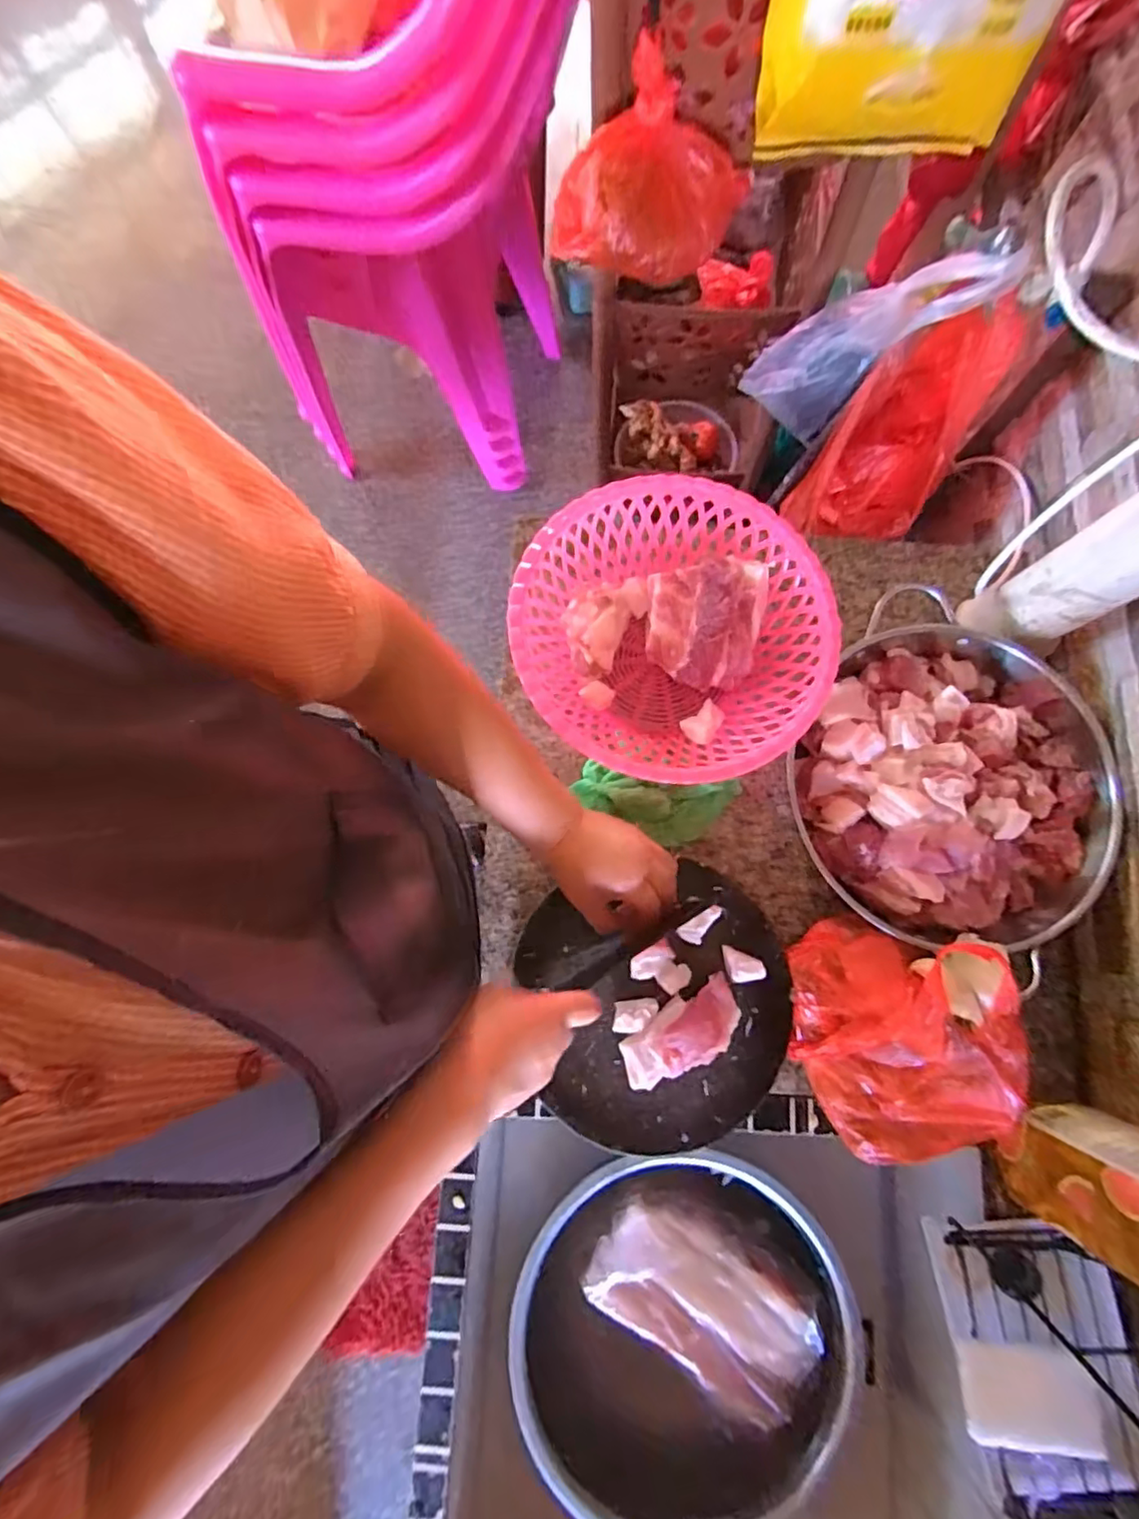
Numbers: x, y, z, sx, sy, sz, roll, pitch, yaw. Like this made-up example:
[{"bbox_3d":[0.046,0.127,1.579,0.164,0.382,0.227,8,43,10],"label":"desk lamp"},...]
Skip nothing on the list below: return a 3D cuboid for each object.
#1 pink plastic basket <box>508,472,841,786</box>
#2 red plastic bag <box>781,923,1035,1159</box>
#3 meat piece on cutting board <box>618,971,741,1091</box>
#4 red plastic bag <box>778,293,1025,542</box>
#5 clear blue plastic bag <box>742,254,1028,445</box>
[{"bbox_3d":[0.101,-0.121,0.614,0.298,0.101,0.292,0,79,1],"label":"pink plastic basket"},{"bbox_3d":[0.300,0.253,0.536,0.176,0.099,0.203,-1,79,0],"label":"red plastic bag"},{"bbox_3d":[0.101,0.245,0.540,0.116,0.024,0.054,-34,80,-6],"label":"meat piece on cutting board"},{"bbox_3d":[0.409,-0.389,0.748,0.121,0.303,0.147,-36,79,-31],"label":"red plastic bag"},{"bbox_3d":[0.341,-0.471,0.689,0.101,0.280,0.076,19,77,-35],"label":"clear blue plastic bag"}]

